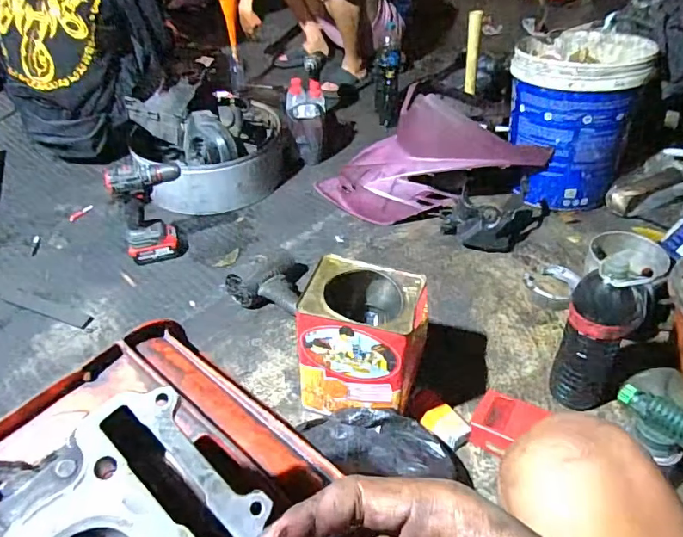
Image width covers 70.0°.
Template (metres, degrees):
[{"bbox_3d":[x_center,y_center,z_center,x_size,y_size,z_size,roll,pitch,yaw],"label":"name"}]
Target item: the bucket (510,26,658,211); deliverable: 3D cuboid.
[{"bbox_3d":[0.577,-0.391,1.244,0.298,0.330,0.337,16,44,19],"label":"bucket"}]

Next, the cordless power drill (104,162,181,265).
[{"bbox_3d":[-0.439,-0.126,1.143,0.150,0.248,0.070,-18,44,-18],"label":"cordless power drill"}]

